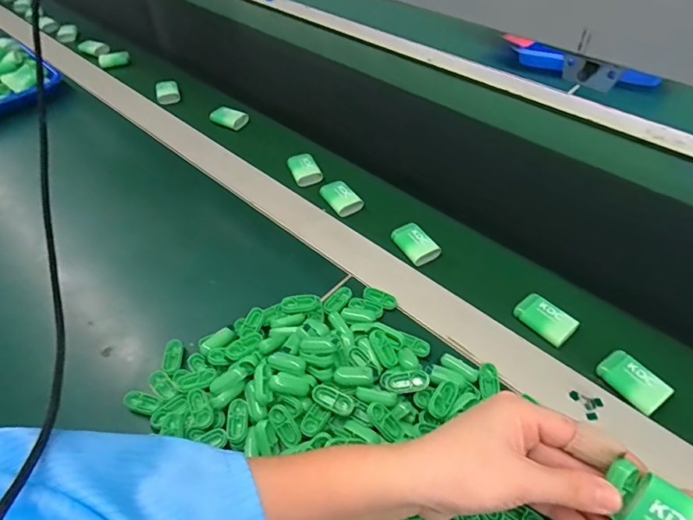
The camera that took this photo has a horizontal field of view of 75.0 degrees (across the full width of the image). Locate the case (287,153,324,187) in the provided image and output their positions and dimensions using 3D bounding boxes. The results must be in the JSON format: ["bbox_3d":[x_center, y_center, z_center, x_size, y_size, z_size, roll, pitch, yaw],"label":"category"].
[{"bbox_3d":[-0.055,-0.118,0.594,0.036,0.015,0.053,-21,51,-14],"label":"case"}]

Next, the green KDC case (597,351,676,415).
[{"bbox_3d":[0.242,0.102,0.381,0.033,0.010,0.051,-27,52,-19],"label":"green KDC case"}]

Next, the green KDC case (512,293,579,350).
[{"bbox_3d":[0.189,0.056,0.427,0.032,0.011,0.052,-33,55,-23],"label":"green KDC case"}]

